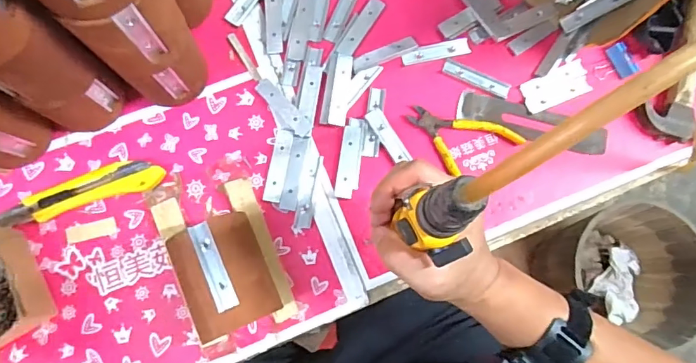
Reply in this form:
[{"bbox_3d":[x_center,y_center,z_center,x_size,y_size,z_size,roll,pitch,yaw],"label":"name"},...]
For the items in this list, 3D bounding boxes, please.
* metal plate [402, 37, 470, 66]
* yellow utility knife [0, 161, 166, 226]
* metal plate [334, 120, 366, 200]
[{"bbox_3d":[0.101,-0.149,0.540,0.079,0.004,0.019,-14,83,-6],"label":"metal plate"},{"bbox_3d":[-0.275,0.012,0.479,0.170,0.018,0.033,-18,83,-7],"label":"yellow utility knife"},{"bbox_3d":[0.004,-0.026,0.511,0.024,0.004,0.088,9,81,-3],"label":"metal plate"}]

